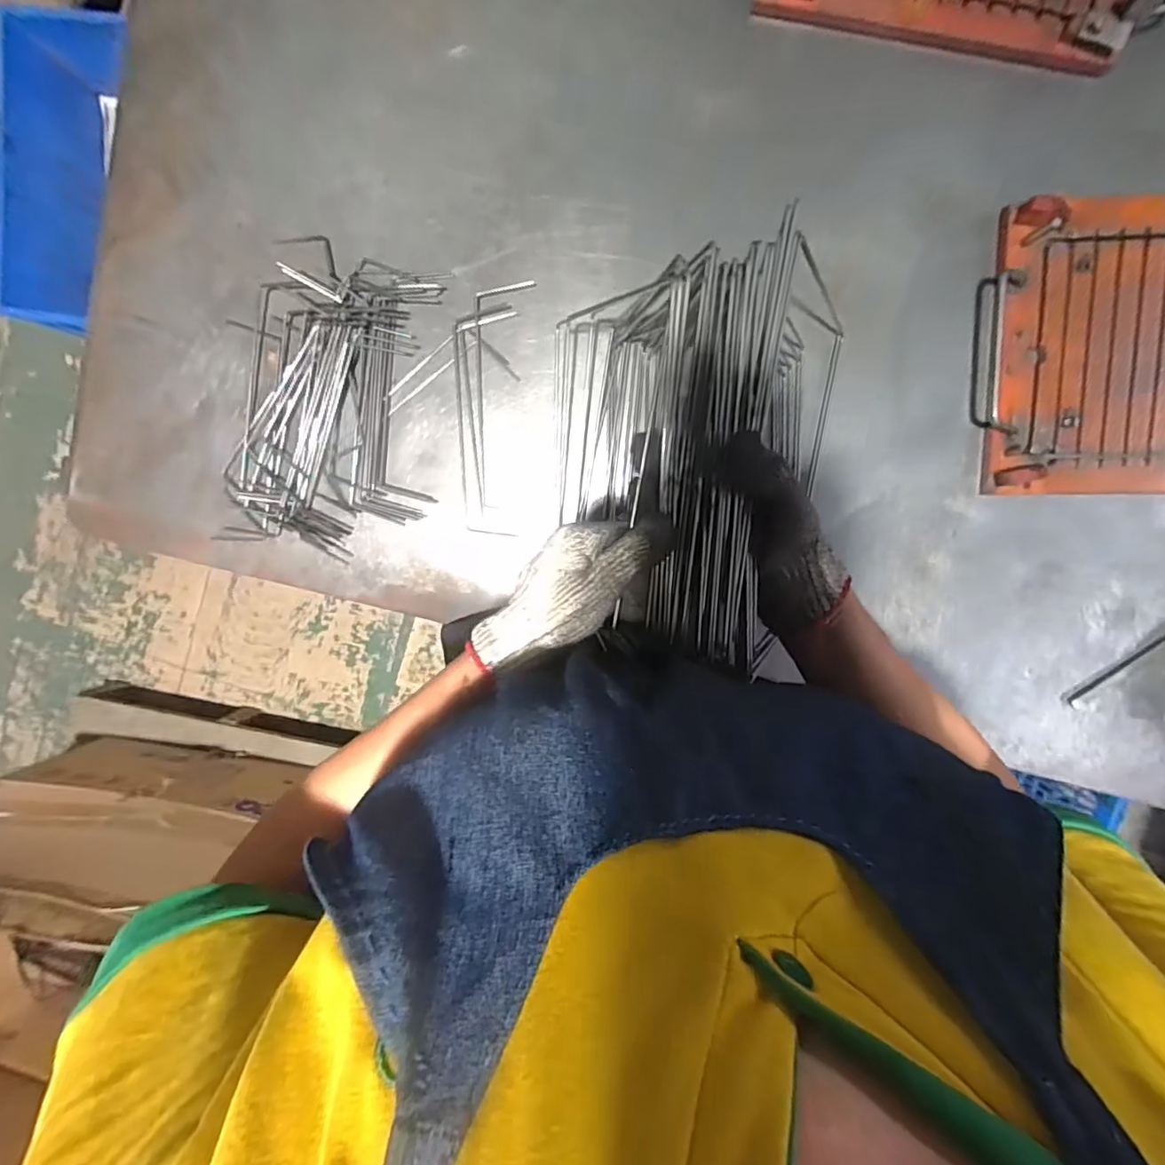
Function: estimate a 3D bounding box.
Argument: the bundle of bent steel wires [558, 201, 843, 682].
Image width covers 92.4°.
[{"bbox_3d":[0.098,-0.101,0.439,0.247,0.194,0.252,1,99,3],"label":"bundle of bent steel wires"}]

